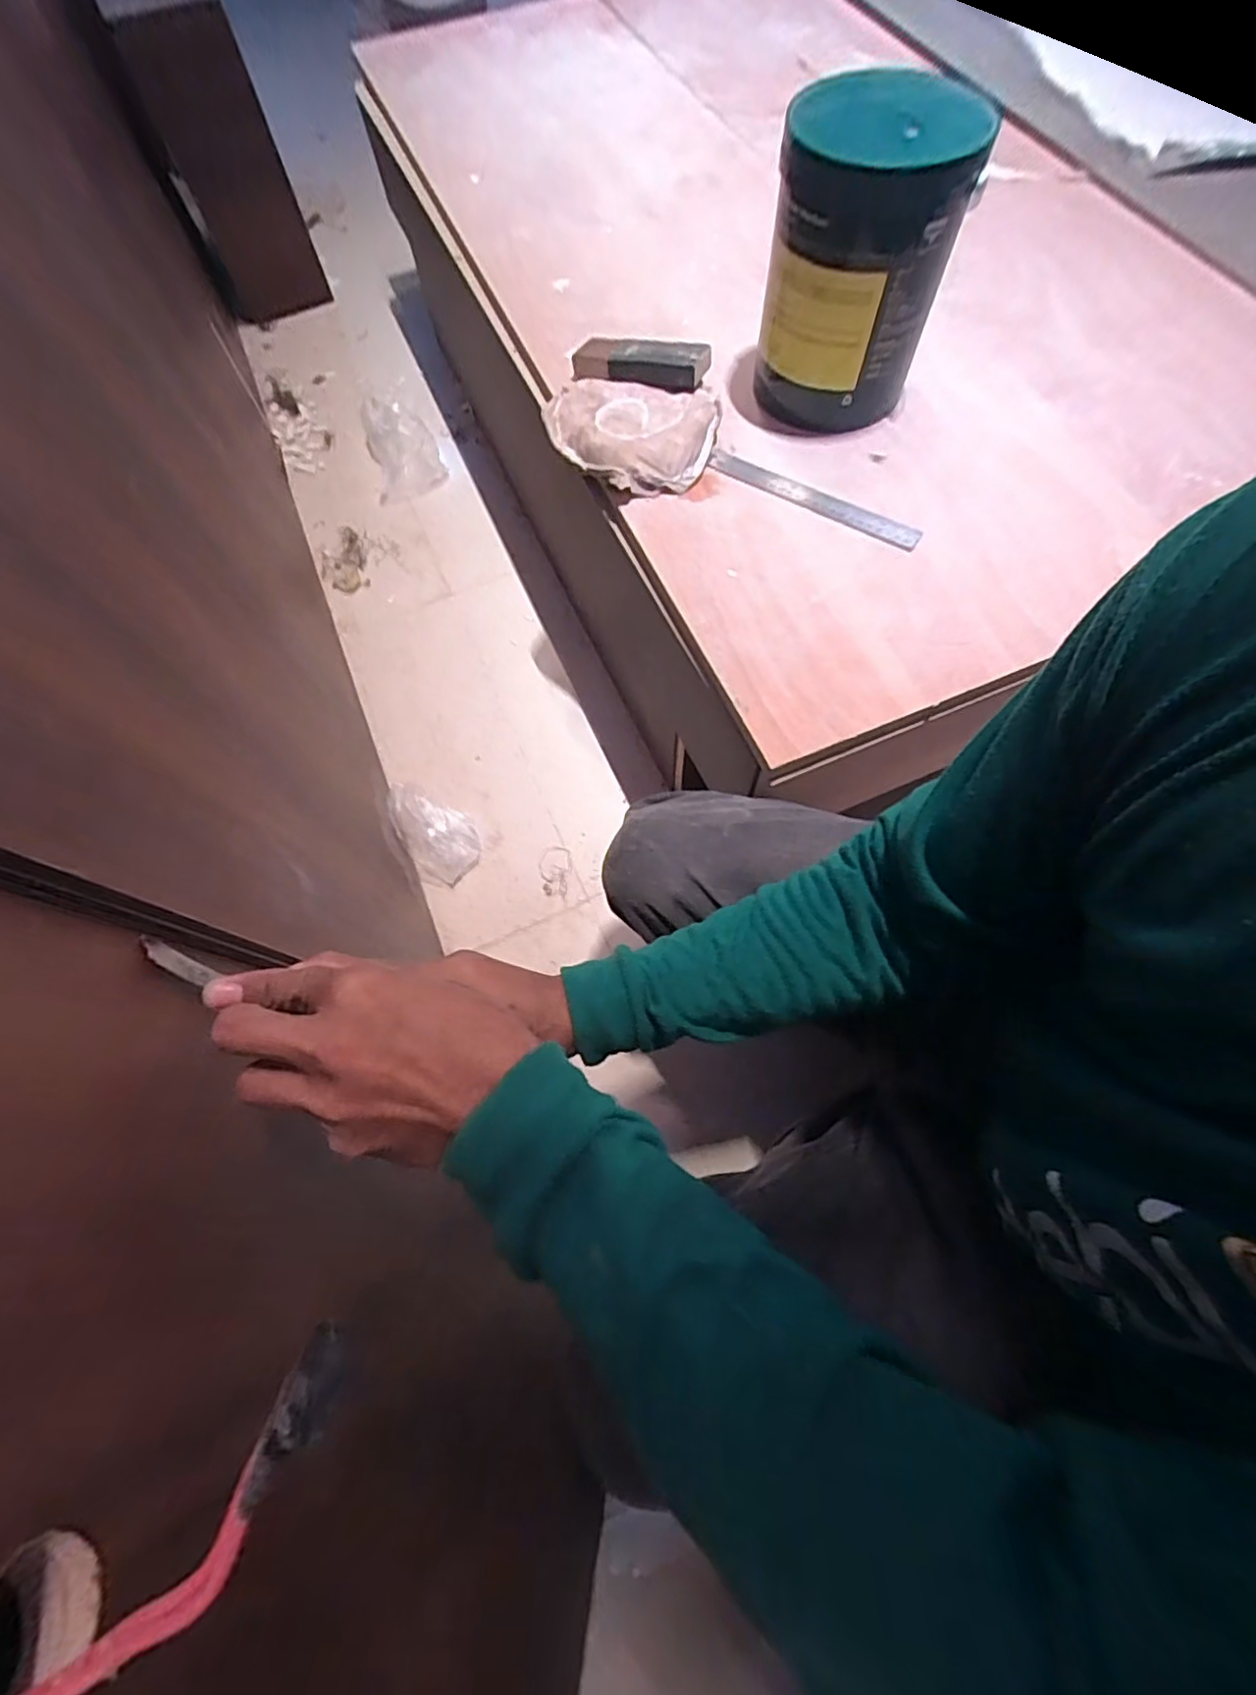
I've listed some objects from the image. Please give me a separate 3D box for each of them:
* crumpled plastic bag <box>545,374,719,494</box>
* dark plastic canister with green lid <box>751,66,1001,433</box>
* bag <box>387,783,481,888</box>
[{"bbox_3d":[-0.002,-0.458,0.660,0.192,0.031,0.166,12,69,8],"label":"crumpled plastic bag"},{"bbox_3d":[0.207,-0.523,0.558,0.158,0.245,0.150,18,70,10],"label":"dark plastic canister with green lid"},{"bbox_3d":[-0.268,-0.022,0.851,0.094,0.061,0.145,-27,69,-8],"label":"bag"}]

